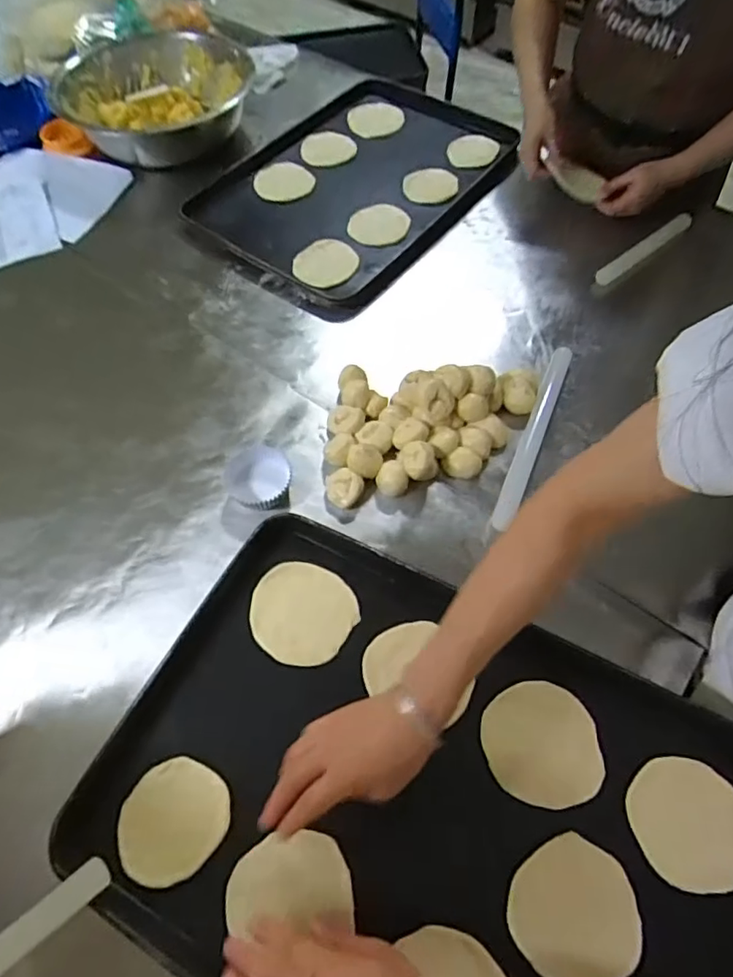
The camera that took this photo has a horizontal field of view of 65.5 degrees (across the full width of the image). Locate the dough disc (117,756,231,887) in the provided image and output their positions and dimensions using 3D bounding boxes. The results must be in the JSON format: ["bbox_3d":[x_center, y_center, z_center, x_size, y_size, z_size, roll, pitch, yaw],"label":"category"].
[{"bbox_3d":[-0.181,0.309,0.532,0.092,0.004,0.100,3,54,-4],"label":"dough disc"}]

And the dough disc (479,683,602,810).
[{"bbox_3d":[0.173,0.251,0.564,0.110,0.006,0.109,-4,60,-1],"label":"dough disc"}]

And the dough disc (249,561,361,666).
[{"bbox_3d":[-0.072,0.136,0.632,0.113,0.006,0.107,0,60,1],"label":"dough disc"}]

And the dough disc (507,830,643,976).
[{"bbox_3d":[0.180,0.367,0.493,0.109,0.013,0.099,-24,63,-12],"label":"dough disc"}]

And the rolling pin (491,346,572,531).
[{"bbox_3d":[0.238,-0.081,0.803,0.028,0.031,0.320,20,63,12],"label":"rolling pin"}]

